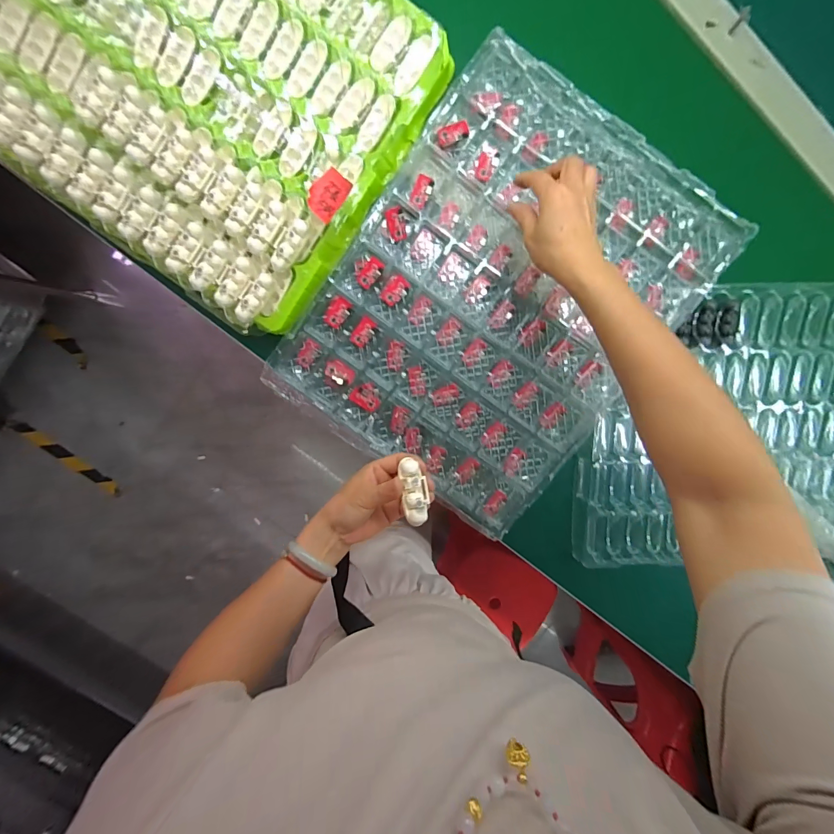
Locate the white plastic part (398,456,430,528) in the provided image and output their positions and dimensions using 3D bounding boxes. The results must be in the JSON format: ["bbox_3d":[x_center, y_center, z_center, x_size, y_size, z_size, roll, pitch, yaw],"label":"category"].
[{"bbox_3d":[-0.002,0.073,0.354,0.021,0.012,0.063,-7,81,-4],"label":"white plastic part"}]

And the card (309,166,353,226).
[{"bbox_3d":[-0.097,-0.243,0.397,0.038,0.006,0.050,41,95,4],"label":"card"}]

